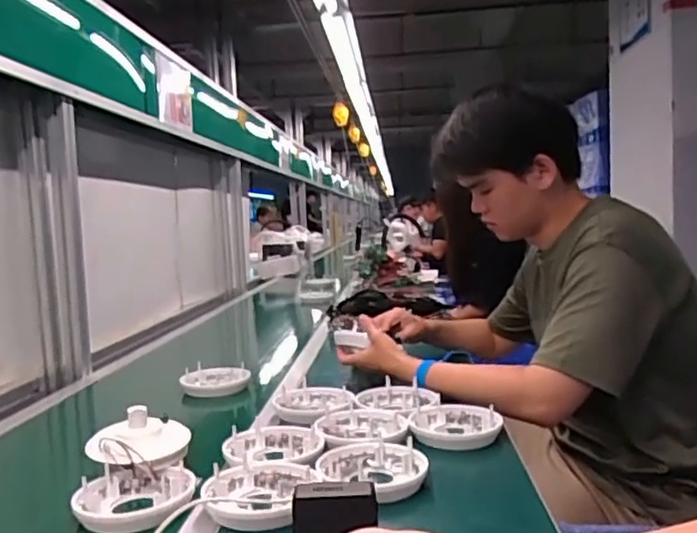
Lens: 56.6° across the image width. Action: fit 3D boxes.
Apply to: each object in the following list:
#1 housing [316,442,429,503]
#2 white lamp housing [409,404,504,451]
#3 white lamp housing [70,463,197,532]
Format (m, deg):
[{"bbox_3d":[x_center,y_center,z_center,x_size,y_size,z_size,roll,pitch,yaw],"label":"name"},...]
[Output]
[{"bbox_3d":[0.029,0.247,0.780,0.127,0.032,0.118,0,6,10],"label":"housing"},{"bbox_3d":[0.151,0.229,0.930,0.122,0.031,0.121,-1,6,0],"label":"white lamp housing"},{"bbox_3d":[-0.243,0.263,0.734,0.129,0.031,0.117,0,6,5],"label":"white lamp housing"}]

